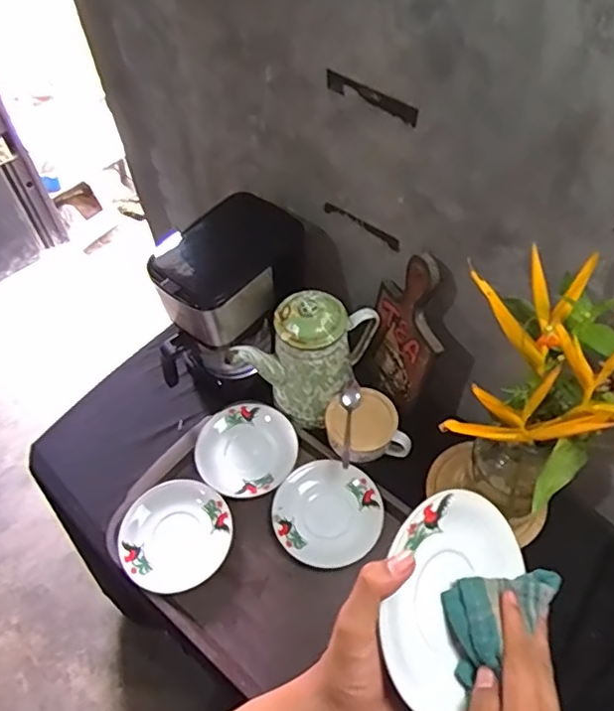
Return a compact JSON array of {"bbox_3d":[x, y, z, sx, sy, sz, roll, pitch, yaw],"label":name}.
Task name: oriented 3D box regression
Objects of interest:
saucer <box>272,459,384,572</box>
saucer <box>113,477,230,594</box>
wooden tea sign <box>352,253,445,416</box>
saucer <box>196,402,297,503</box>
[{"bbox_3d":[0.028,0.210,0.771,0.140,0.021,0.136,-1,55,2],"label":"saucer"},{"bbox_3d":[-0.171,0.233,0.752,0.135,0.019,0.141,-1,55,2],"label":"saucer"},{"bbox_3d":[0.124,-0.027,0.770,0.024,0.264,0.126,-19,54,-24],"label":"wooden tea sign"},{"bbox_3d":[-0.085,0.133,0.822,0.139,0.012,0.138,-1,55,2],"label":"saucer"}]

